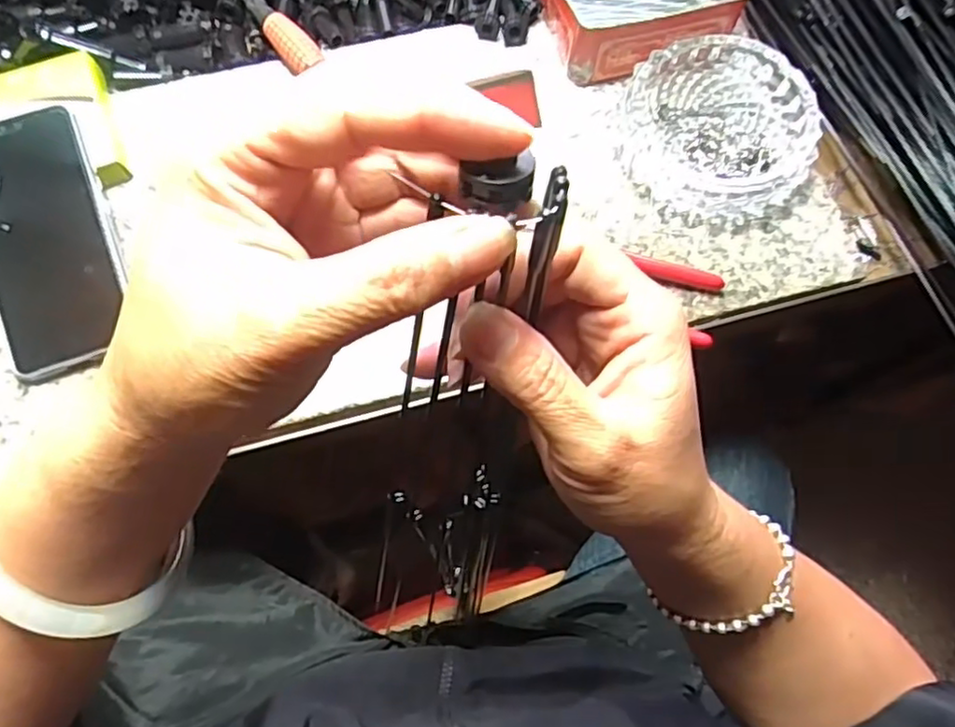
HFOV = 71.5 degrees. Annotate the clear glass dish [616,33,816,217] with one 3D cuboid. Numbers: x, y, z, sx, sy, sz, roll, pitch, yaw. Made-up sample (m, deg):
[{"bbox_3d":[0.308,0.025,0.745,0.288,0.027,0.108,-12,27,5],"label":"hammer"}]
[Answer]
[{"bbox_3d":[0.155,-0.151,0.424,0.114,0.032,0.113,1,71,-2],"label":"clear glass dish"}]

